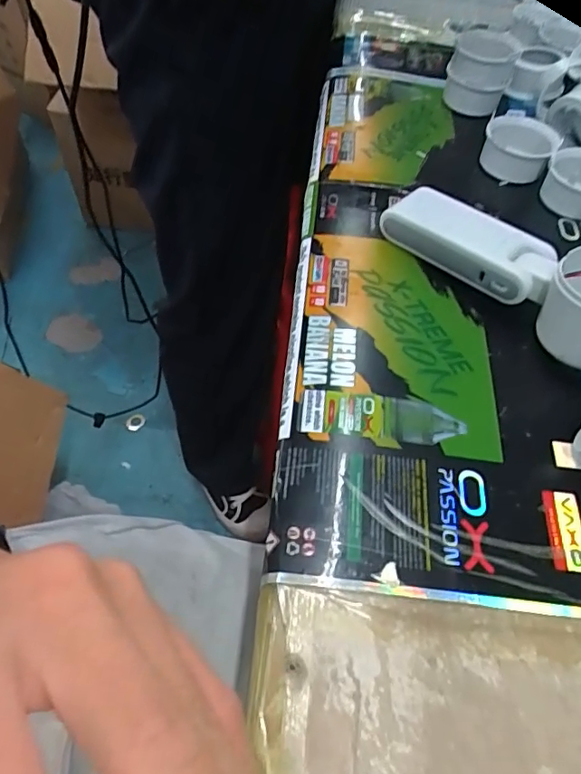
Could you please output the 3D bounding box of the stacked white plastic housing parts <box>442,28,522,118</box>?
[{"bbox_3d":[0.163,-0.271,0.453,0.053,0.049,0.053,15,56,8],"label":"stacked white plastic housing parts"}]

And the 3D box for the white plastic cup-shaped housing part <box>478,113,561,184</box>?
[{"bbox_3d":[0.177,-0.188,0.410,0.051,0.024,0.059,22,57,13],"label":"white plastic cup-shaped housing part"}]

